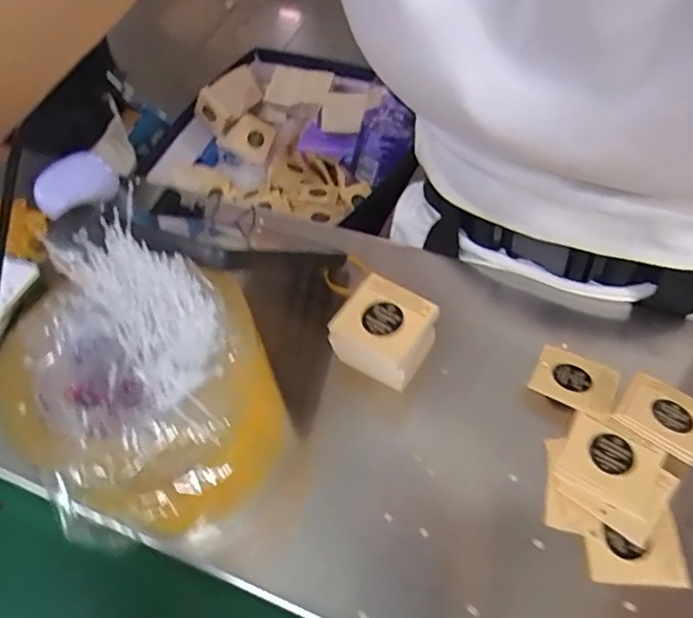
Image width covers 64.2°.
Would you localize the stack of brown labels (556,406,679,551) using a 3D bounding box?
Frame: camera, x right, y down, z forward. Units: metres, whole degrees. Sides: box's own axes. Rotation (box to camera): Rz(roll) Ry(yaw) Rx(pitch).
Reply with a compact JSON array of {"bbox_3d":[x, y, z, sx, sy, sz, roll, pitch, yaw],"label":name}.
[{"bbox_3d":[0.138,0.083,0.285,0.055,0.006,0.050,31,61,26],"label":"stack of brown labels"}]

